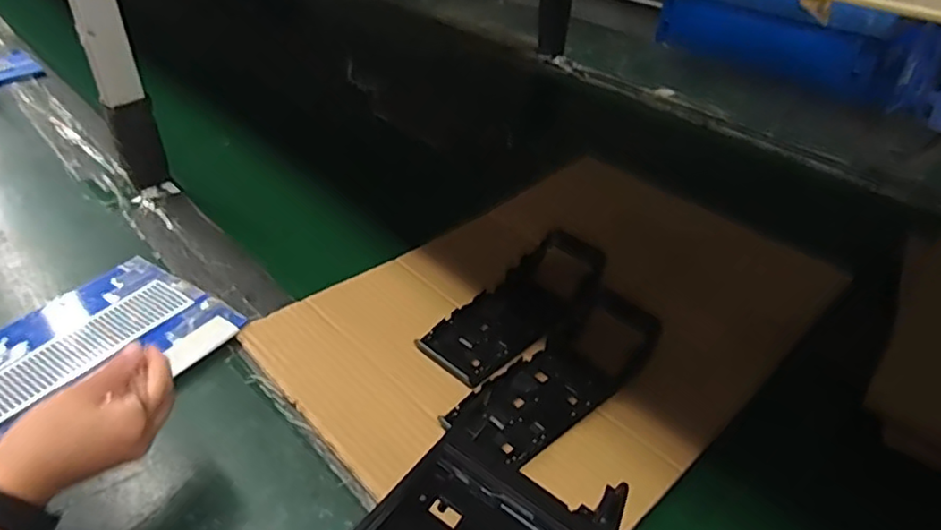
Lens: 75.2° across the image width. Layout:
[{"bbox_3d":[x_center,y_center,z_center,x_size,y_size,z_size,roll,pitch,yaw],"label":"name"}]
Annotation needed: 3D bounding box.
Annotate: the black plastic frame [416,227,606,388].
[{"bbox_3d":[0.049,0.041,0.625,0.085,0.024,0.216,33,53,31],"label":"black plastic frame"}]

